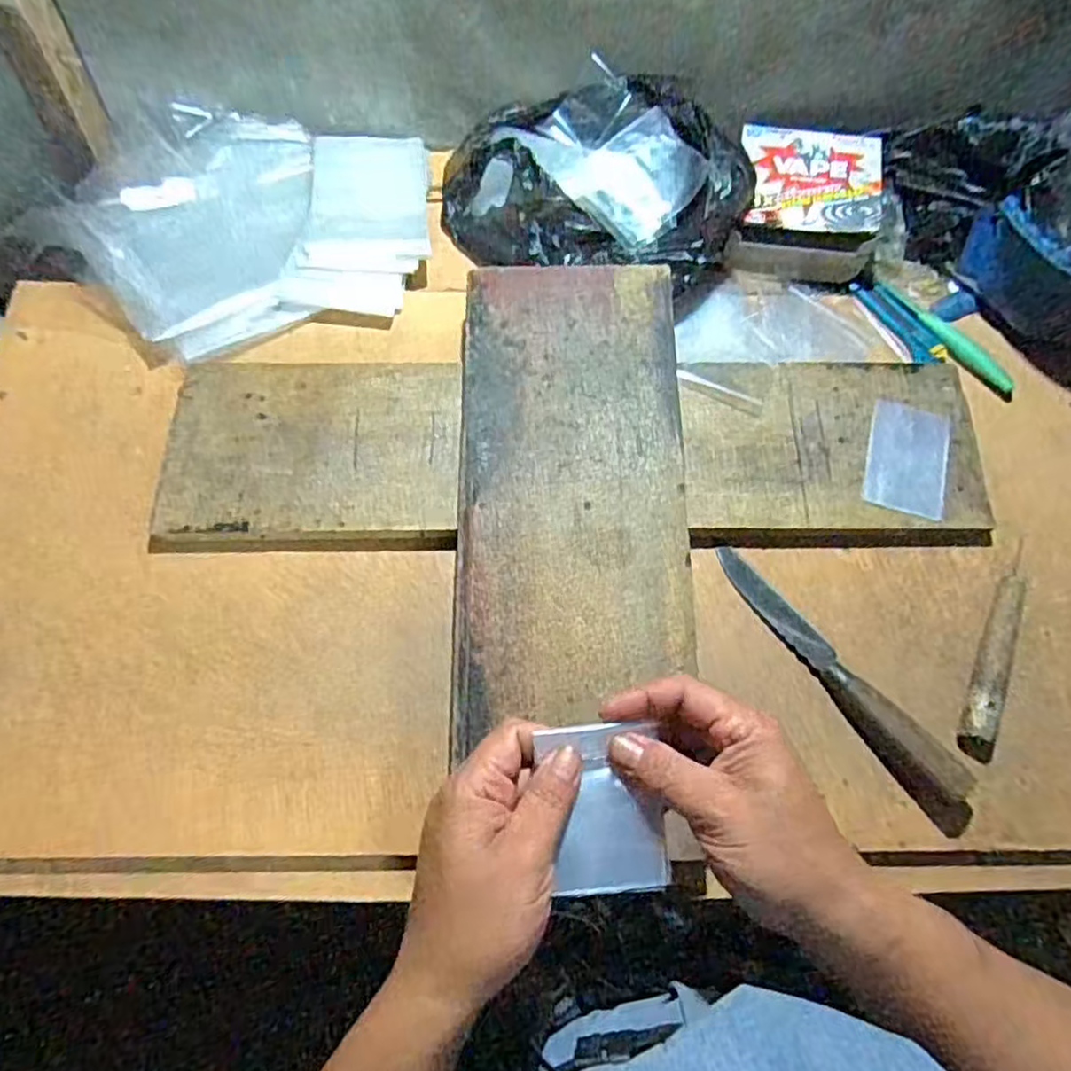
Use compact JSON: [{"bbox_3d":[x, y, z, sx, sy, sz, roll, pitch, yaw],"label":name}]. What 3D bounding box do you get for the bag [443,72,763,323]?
[{"bbox_3d":[0.053,-0.342,0.660,0.297,0.089,0.196,14,73,5],"label":"bag"}]

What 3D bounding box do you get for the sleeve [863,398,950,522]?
[{"bbox_3d":[0.324,-0.068,0.586,0.067,0.005,0.104,16,70,5],"label":"sleeve"}]

